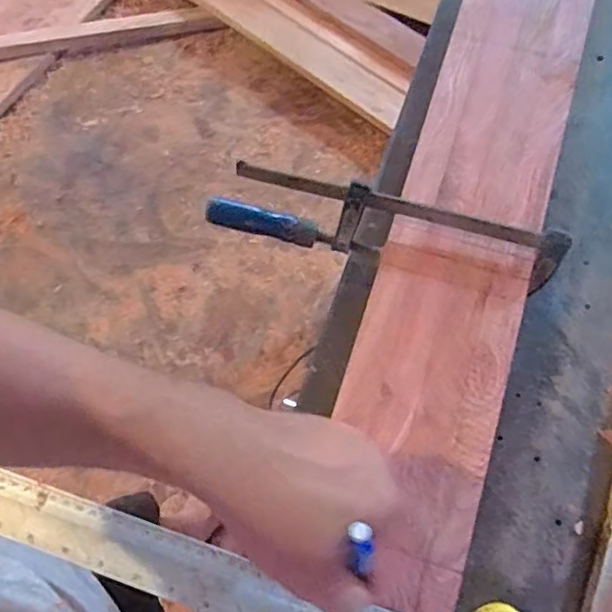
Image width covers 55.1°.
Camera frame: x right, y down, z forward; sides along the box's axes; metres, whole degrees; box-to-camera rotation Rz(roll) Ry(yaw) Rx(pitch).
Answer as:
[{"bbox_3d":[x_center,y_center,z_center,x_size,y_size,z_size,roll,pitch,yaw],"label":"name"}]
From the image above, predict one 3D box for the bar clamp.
[{"bbox_3d":[0.058,-0.062,0.470,0.284,0.062,0.035,13,73,7],"label":"bar clamp"}]

